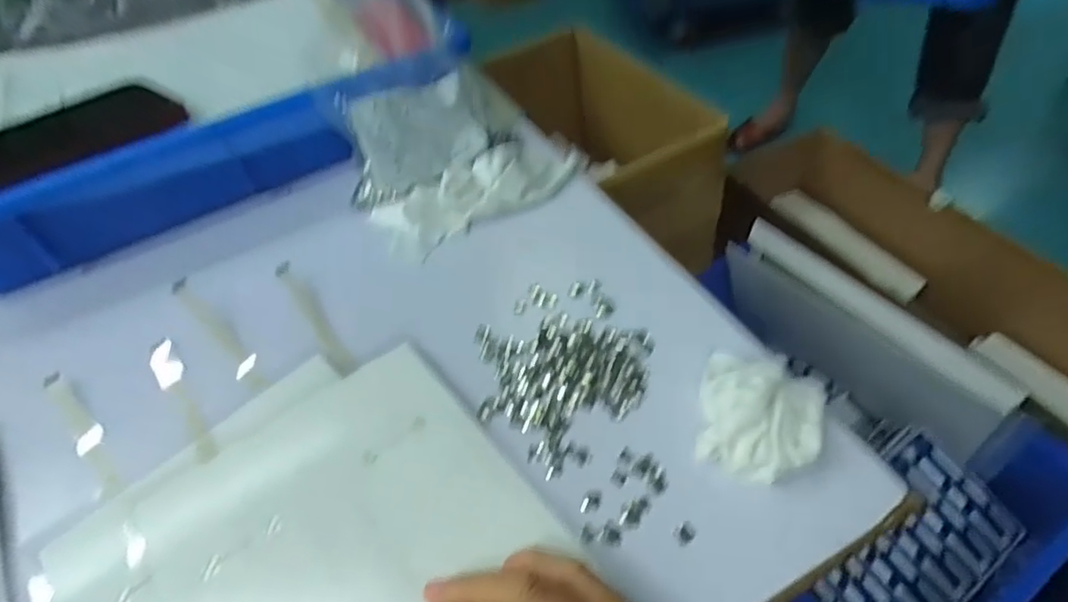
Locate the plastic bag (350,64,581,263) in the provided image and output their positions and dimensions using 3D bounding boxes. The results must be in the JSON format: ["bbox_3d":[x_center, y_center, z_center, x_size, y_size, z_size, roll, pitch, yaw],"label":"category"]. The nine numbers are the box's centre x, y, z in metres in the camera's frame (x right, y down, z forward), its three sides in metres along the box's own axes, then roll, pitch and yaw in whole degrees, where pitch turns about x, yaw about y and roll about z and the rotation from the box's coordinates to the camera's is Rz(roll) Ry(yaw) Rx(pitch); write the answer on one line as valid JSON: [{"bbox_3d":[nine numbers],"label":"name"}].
[{"bbox_3d":[-0.057,-0.116,0.470,0.157,0.071,0.117,-35,54,-24],"label":"plastic bag"}]

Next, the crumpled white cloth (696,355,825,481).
[{"bbox_3d":[0.122,0.062,0.324,0.062,0.022,0.067,11,50,15],"label":"crumpled white cloth"}]

